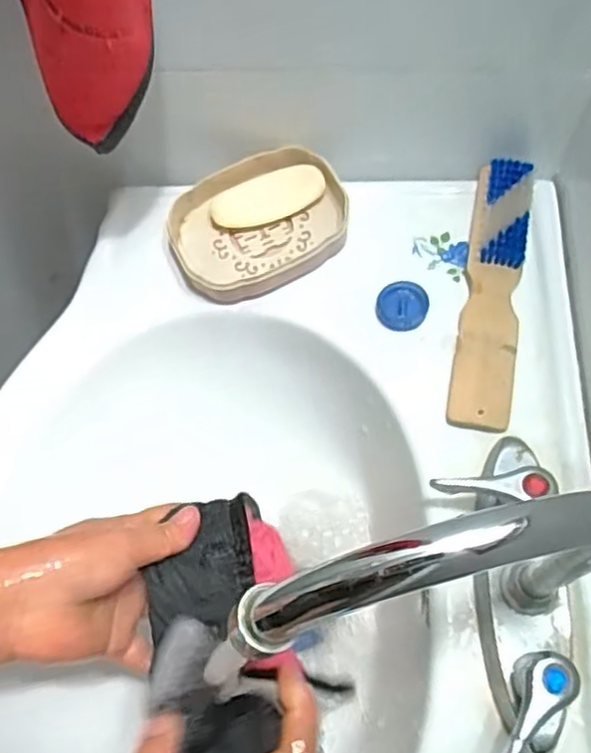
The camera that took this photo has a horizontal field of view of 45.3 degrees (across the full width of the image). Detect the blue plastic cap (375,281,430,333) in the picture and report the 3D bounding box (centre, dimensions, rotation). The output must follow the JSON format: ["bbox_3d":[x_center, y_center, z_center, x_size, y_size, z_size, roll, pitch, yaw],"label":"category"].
[{"bbox_3d":[0.077,-0.051,0.512,0.037,0.013,0.035,-1,65,1],"label":"blue plastic cap"}]

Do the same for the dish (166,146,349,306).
[{"bbox_3d":[-0.027,-0.114,0.533,0.133,0.034,0.096,-26,67,-10],"label":"dish"}]

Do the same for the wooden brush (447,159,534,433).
[{"bbox_3d":[0.140,-0.063,0.501,0.040,0.032,0.203,10,66,6],"label":"wooden brush"}]

